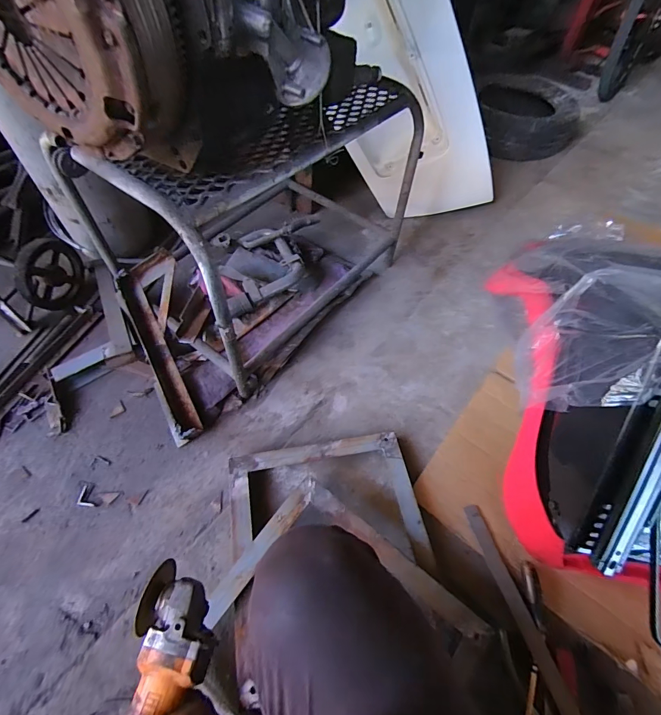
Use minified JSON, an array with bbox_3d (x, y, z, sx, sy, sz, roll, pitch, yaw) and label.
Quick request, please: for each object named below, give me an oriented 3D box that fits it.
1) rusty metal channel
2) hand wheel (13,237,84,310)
[{"bbox_3d":[-0.413,-0.006,0.873,0.068,0.062,0.442,-23,74,-20],"label":"rusty metal channel"},{"bbox_3d":[-0.739,-0.222,0.977,0.035,0.174,0.181,4,79,22],"label":"hand wheel"}]

